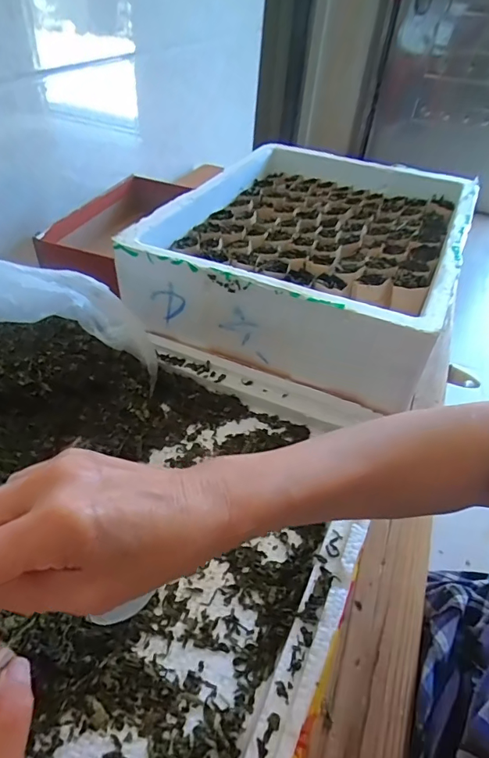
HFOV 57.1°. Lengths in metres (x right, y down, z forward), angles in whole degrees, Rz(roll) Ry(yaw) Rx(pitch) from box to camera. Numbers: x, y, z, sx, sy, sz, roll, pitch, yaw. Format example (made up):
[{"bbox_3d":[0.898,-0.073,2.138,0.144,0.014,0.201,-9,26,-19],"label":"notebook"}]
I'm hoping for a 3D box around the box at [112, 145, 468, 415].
[{"bbox_3d":[0.111,-0.207,0.644,0.356,0.103,0.489,21,45,15],"label":"box"}]

